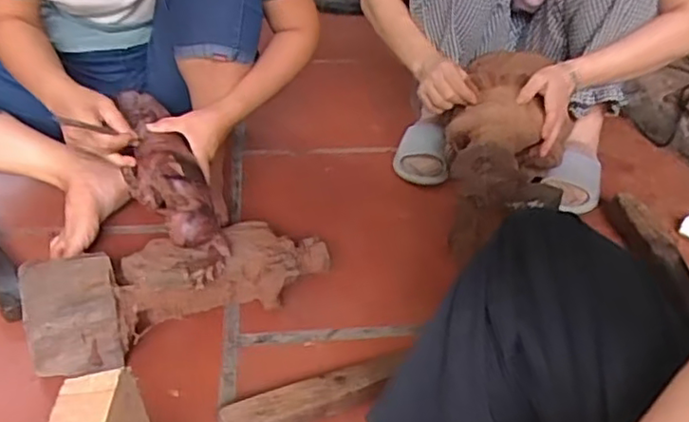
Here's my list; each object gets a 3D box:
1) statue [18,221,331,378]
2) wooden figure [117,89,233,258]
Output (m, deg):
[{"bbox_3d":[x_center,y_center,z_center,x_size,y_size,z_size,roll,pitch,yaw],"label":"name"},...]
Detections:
[{"bbox_3d":[-0.197,0.093,0.808,0.374,0.097,0.131,-14,35,-24],"label":"statue"},{"bbox_3d":[-0.249,-0.057,0.863,0.094,0.088,0.347,-15,36,-25],"label":"wooden figure"}]

